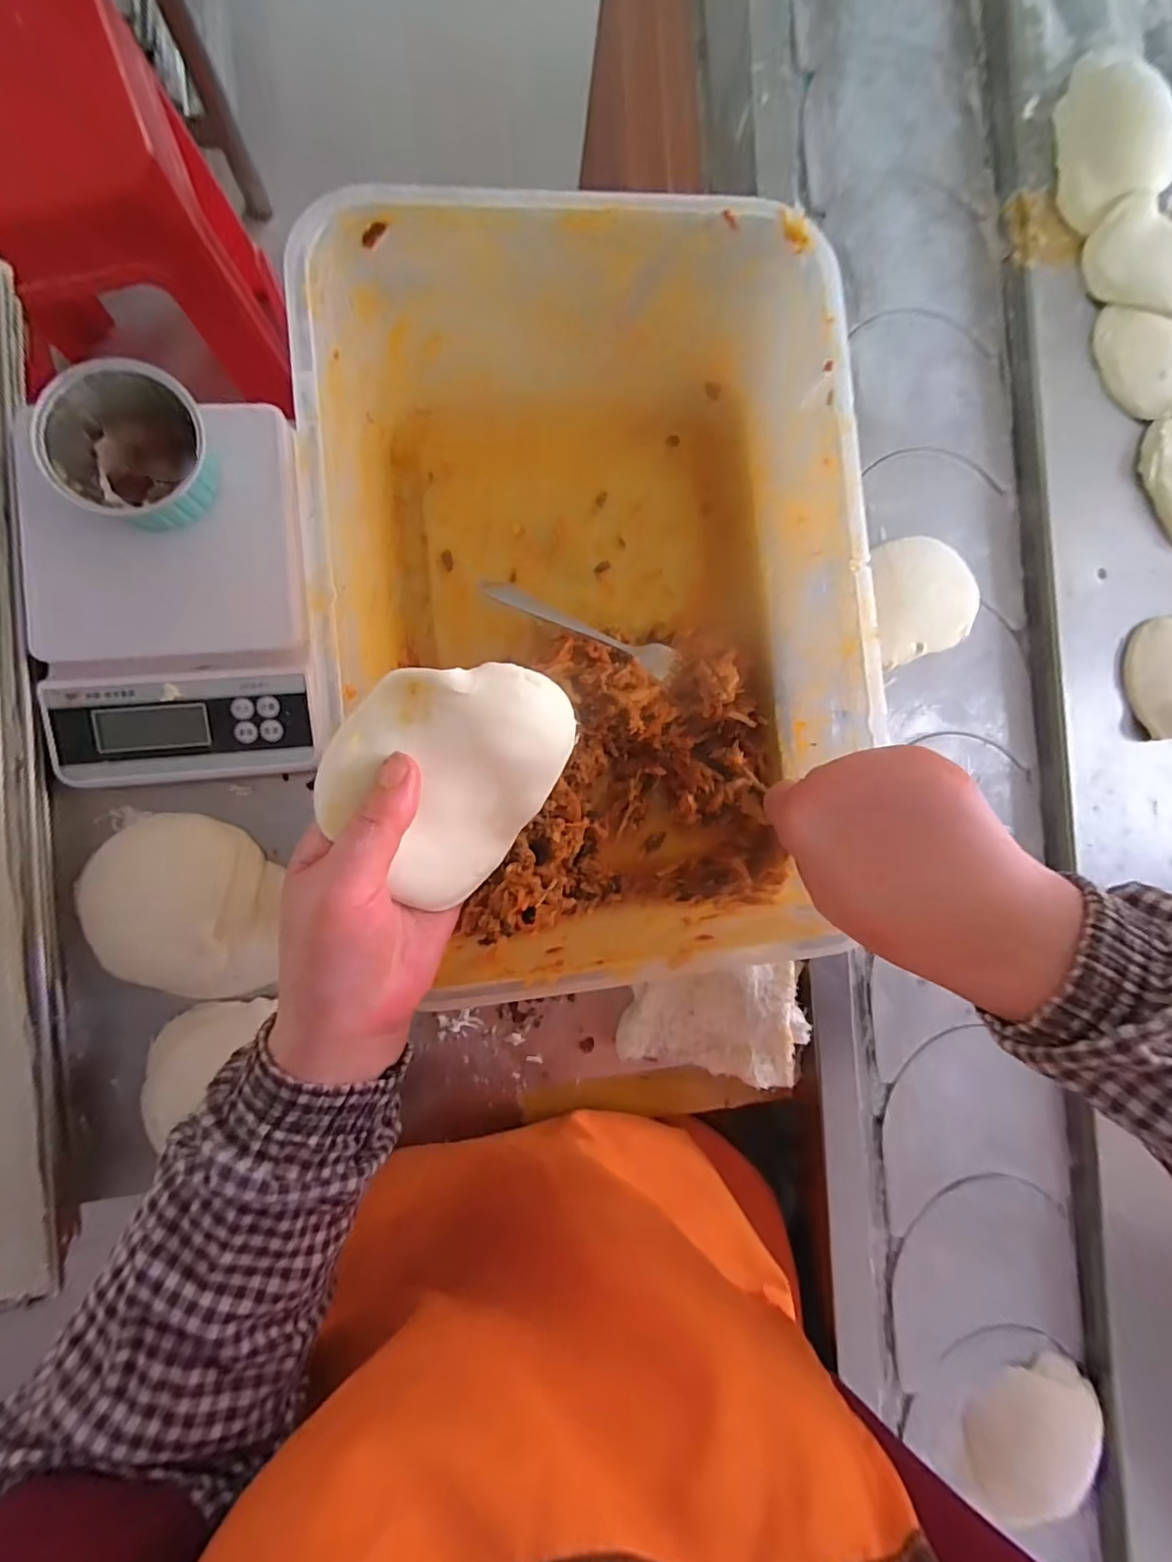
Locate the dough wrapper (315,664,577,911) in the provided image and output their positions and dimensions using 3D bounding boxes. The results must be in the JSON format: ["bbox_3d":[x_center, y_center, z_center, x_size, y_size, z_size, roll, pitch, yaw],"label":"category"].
[{"bbox_3d":[-0.052,-0.002,0.234,0.087,0.021,0.099,32,97,-35],"label":"dough wrapper"}]

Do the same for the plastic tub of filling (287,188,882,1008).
[{"bbox_3d":[0.004,-0.096,0.341,0.262,0.128,0.379,-5,88,-6],"label":"plastic tub of filling"}]

